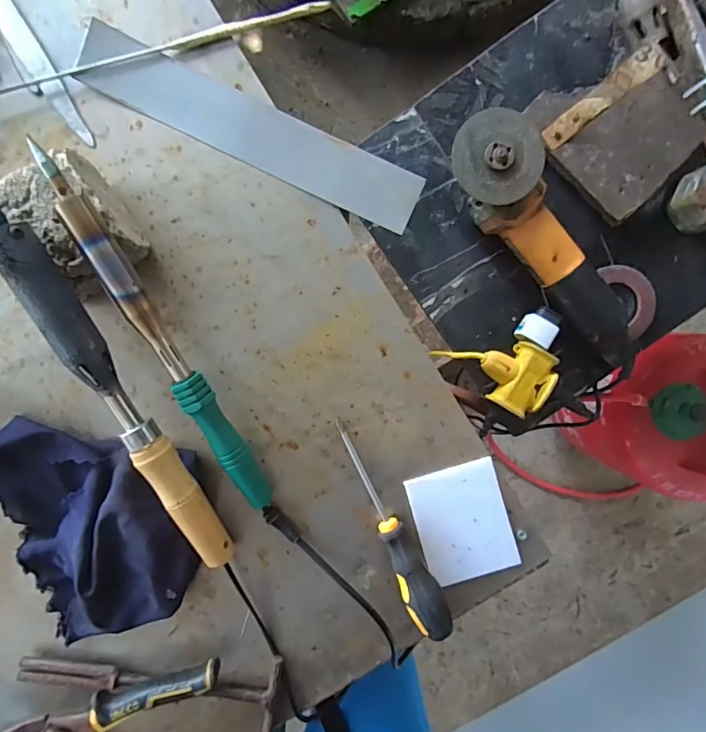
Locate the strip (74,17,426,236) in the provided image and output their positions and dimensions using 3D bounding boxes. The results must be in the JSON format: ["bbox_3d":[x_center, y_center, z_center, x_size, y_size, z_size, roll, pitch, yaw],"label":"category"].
[{"bbox_3d":[-0.084,-0.196,0.390,0.296,0.007,0.051,25,95,-2],"label":"strip"}]

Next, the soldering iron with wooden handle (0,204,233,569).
[{"bbox_3d":[-0.177,0.020,0.345,0.028,0.029,0.328,-26,108,0],"label":"soldering iron with wooden handle"}]

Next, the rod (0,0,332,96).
[{"bbox_3d":[-0.177,-0.256,0.383,0.323,0.007,0.012,-15,93,-1],"label":"rod"}]

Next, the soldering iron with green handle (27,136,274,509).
[{"bbox_3d":[-0.138,-0.011,0.350,0.024,0.026,0.306,-27,109,0],"label":"soldering iron with green handle"}]

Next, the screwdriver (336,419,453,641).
[{"bbox_3d":[0.032,0.140,0.399,0.032,0.031,0.196,-26,94,0],"label":"screwdriver"}]

